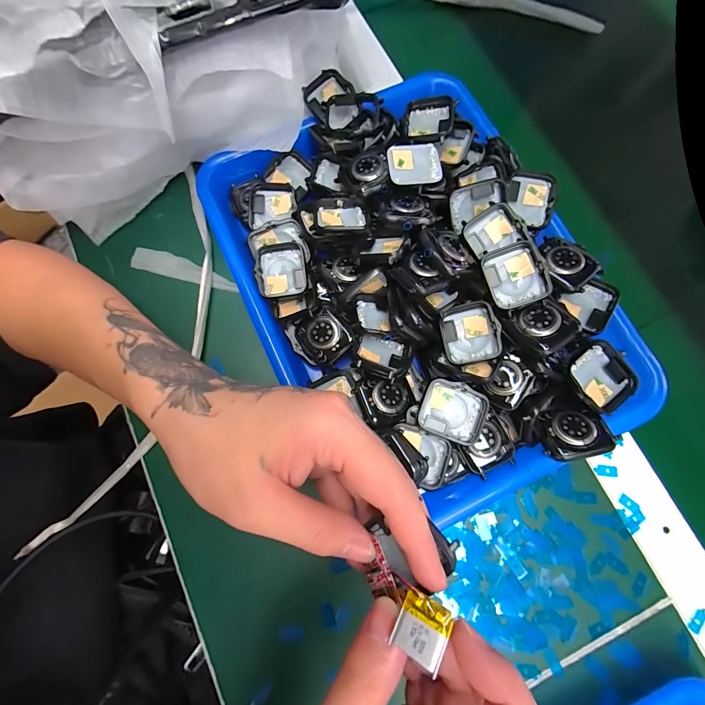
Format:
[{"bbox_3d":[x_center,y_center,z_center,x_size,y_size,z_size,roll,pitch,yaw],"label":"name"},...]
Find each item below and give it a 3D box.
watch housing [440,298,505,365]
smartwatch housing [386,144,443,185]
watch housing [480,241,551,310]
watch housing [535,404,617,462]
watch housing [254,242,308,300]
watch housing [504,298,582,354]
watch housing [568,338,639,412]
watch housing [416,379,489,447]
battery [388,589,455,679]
[{"bbox_3d":[0.082,-0.013,0.240,0.036,0.010,0.041,-13,73,15],"label":"watch housing"},{"bbox_3d":[0.046,-0.141,0.257,0.039,0.006,0.031,-6,77,-2],"label":"smartwatch housing"},{"bbox_3d":[0.111,-0.052,0.235,0.036,0.008,0.042,-19,81,19],"label":"watch housing"},{"bbox_3d":[0.151,0.055,0.233,0.044,0.014,0.036,-16,55,7],"label":"watch housing"},{"bbox_3d":[-0.055,-0.061,0.265,0.038,0.014,0.041,-11,77,-3],"label":"watch housing"},{"bbox_3d":[0.126,-0.019,0.226,0.036,0.009,0.036,-35,58,5],"label":"watch housing"},{"bbox_3d":[0.170,0.018,0.234,0.040,0.013,0.045,-23,78,-5],"label":"watch housing"},{"bbox_3d":[0.068,0.040,0.233,0.042,0.011,0.037,21,78,4],"label":"watch housing"},{"bbox_3d":[0.026,0.106,0.132,0.017,0.004,0.021,18,74,26],"label":"battery"}]

